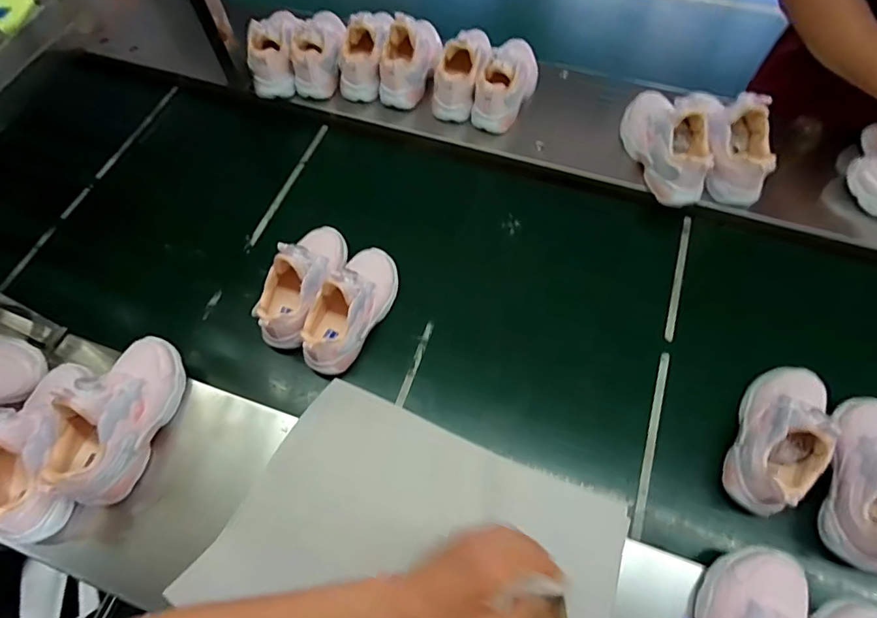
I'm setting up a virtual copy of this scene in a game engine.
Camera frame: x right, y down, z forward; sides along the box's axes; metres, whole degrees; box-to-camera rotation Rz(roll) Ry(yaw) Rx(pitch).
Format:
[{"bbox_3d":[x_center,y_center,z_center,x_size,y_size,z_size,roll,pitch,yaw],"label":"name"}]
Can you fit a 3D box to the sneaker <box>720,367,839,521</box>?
[{"bbox_3d":[0.414,0.144,0.572,0.084,0.101,0.192,25,67,12],"label":"sneaker"}]

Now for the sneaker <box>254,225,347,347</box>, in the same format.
[{"bbox_3d":[-0.184,-0.048,0.661,0.079,0.089,0.193,14,65,7],"label":"sneaker"}]

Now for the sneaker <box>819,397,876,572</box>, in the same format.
[{"bbox_3d":[0.499,0.185,0.542,0.073,0.094,0.190,21,66,10],"label":"sneaker"}]

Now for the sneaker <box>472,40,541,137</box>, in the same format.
[{"bbox_3d":[0.120,-0.389,0.807,0.073,0.079,0.203,25,67,12],"label":"sneaker"}]

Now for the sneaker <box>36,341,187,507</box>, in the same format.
[{"bbox_3d":[-0.369,0.116,0.554,0.075,0.107,0.193,10,65,5],"label":"sneaker"}]

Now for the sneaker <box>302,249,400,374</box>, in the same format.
[{"bbox_3d":[-0.116,-0.010,0.652,0.075,0.095,0.192,23,67,11],"label":"sneaker"}]

